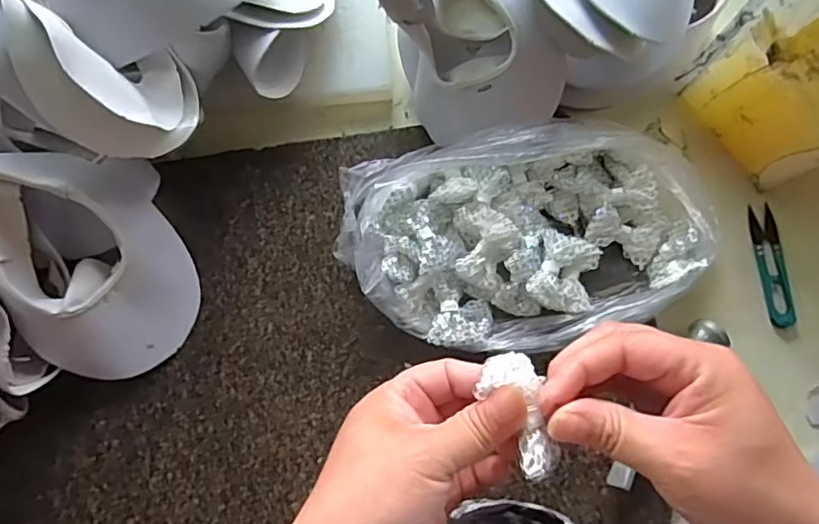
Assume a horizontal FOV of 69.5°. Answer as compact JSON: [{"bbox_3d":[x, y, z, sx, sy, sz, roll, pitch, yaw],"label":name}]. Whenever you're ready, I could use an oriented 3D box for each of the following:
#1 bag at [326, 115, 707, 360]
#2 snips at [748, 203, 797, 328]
[{"bbox_3d":[0.091,-0.019,0.460,0.273,0.055,0.163,-9,75,-3],"label":"bag"},{"bbox_3d":[0.300,0.003,0.488,0.023,0.007,0.102,-5,75,-2],"label":"snips"}]

